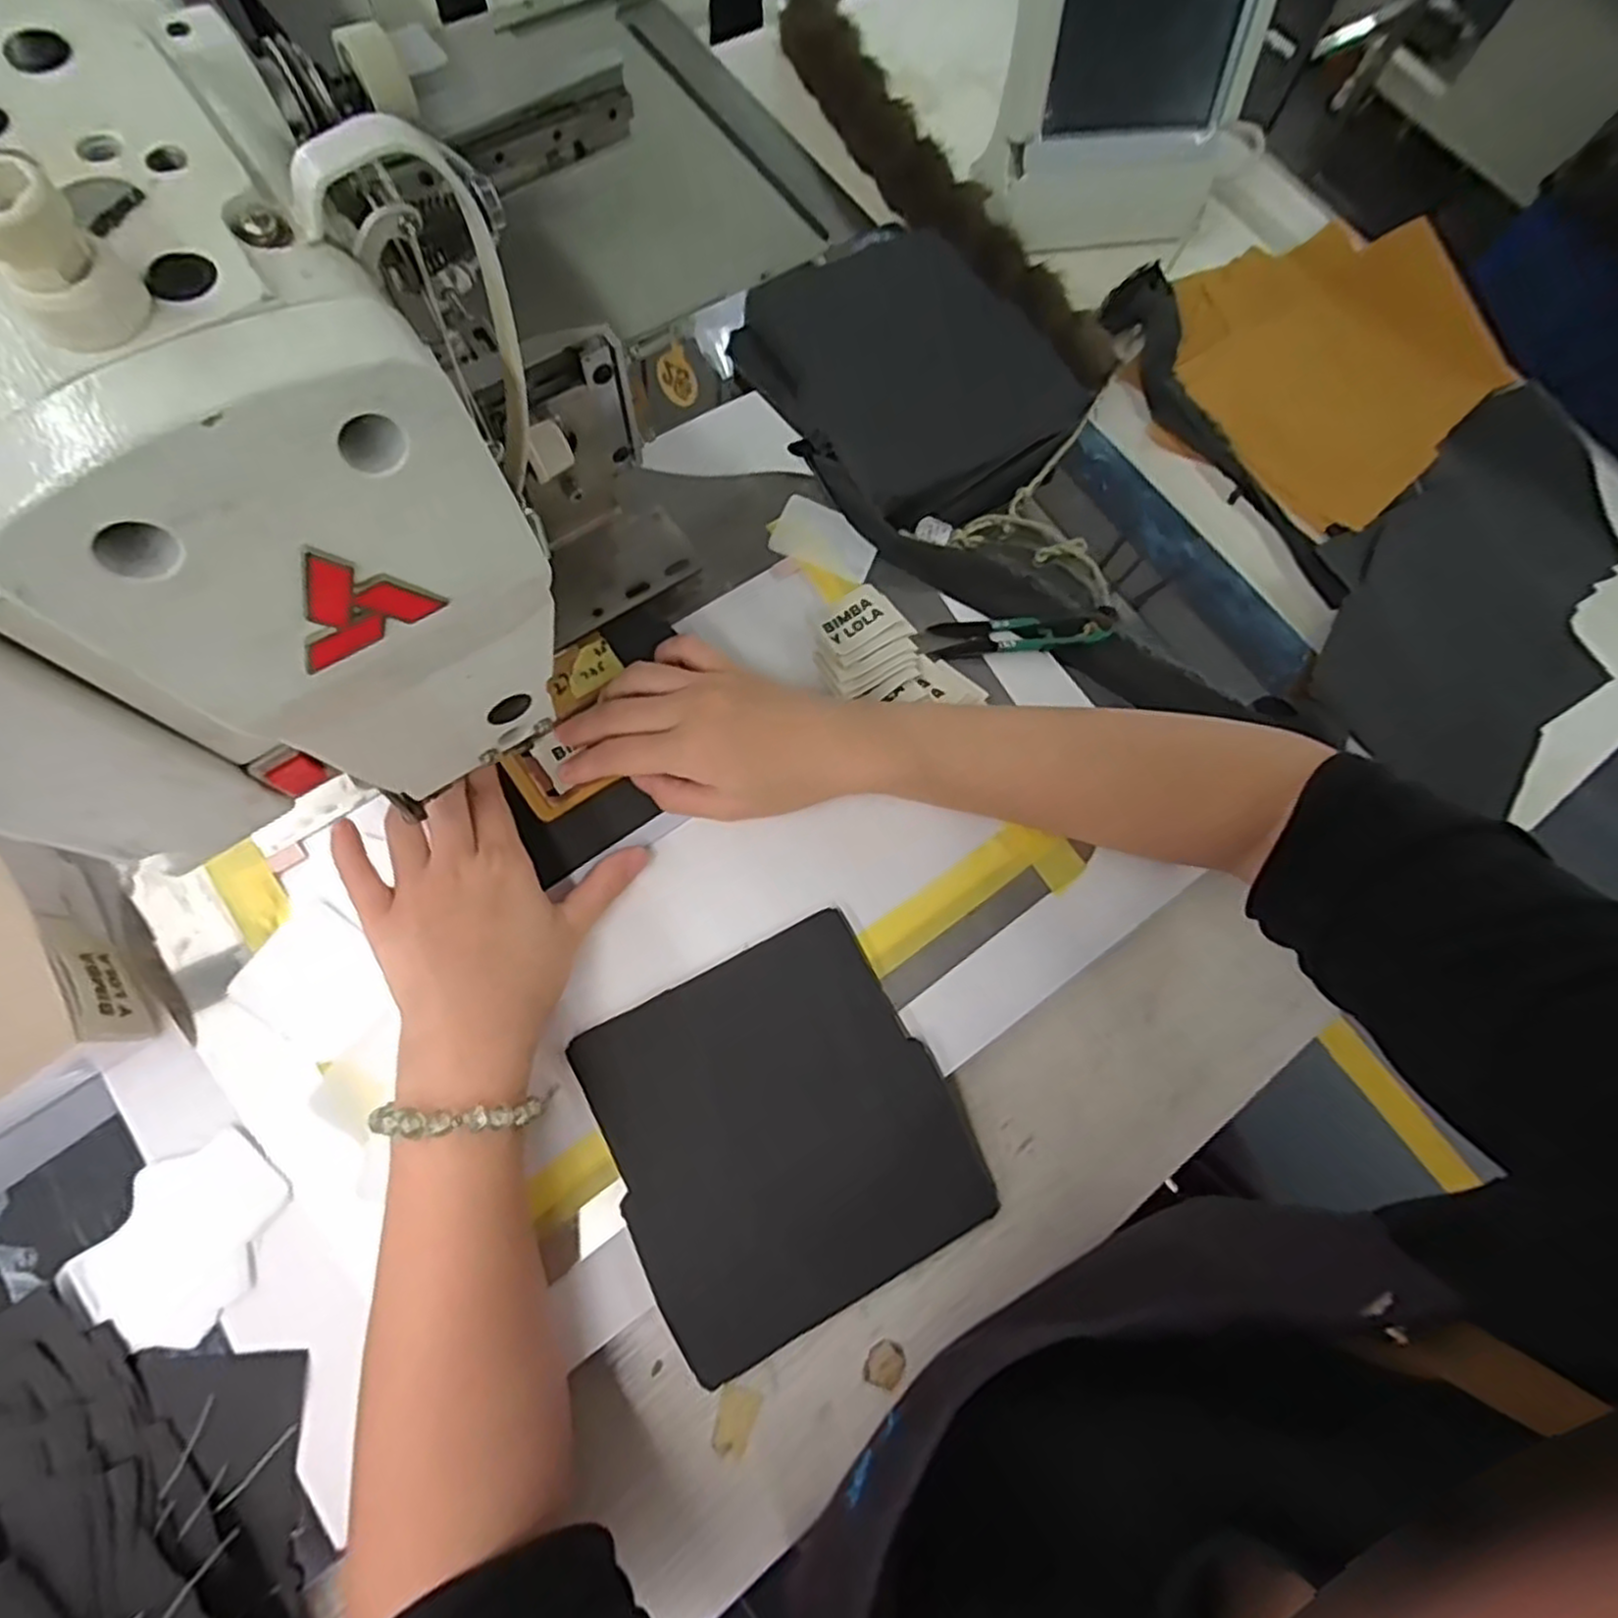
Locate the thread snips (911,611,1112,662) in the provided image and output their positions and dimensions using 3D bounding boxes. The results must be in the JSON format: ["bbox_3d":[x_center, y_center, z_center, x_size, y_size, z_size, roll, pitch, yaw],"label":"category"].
[{"bbox_3d":[0.118,-0.101,0.430,0.116,0.009,0.026,-6,73,-7],"label":"thread snips"}]

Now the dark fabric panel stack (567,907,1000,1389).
[{"bbox_3d":[-0.013,0.152,0.358,0.152,0.015,0.162,-26,81,-10],"label":"dark fabric panel stack"}]

